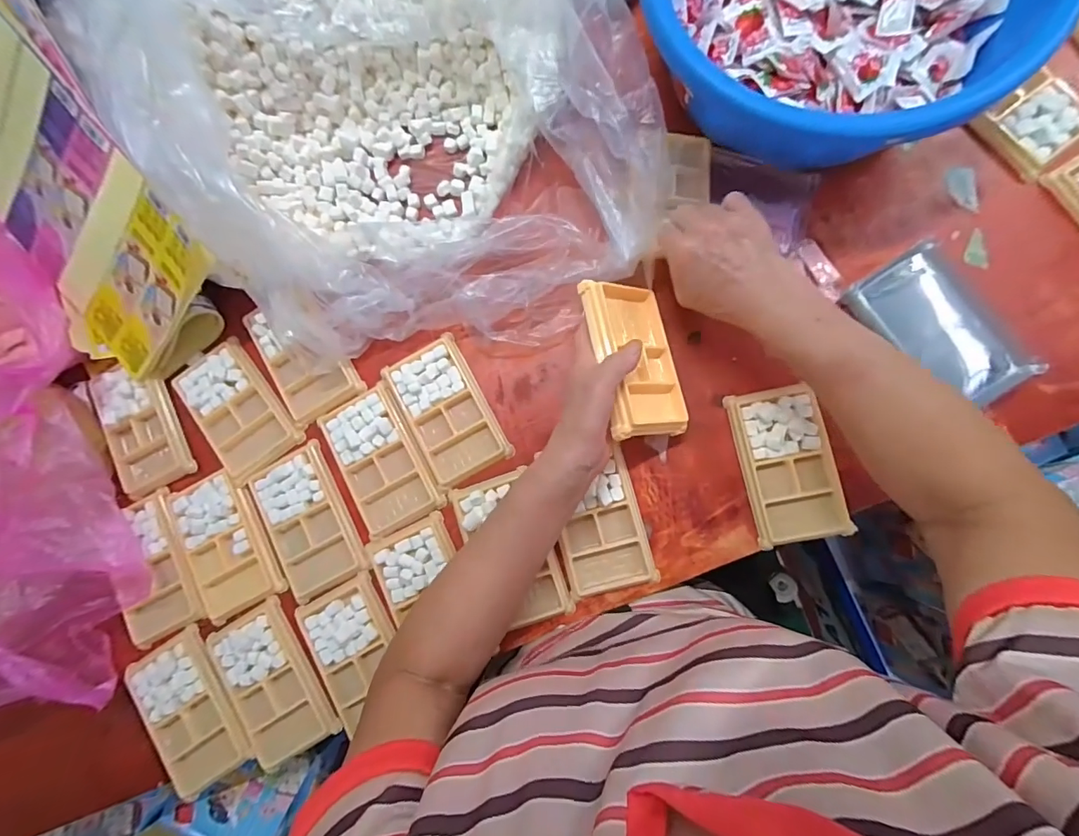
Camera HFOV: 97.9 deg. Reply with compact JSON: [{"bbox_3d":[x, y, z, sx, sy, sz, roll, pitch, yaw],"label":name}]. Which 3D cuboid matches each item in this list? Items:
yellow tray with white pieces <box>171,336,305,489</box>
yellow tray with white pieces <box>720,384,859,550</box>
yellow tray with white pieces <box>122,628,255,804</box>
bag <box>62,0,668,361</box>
[{"bbox_3d":[-0.306,-0.008,0.475,0.078,0.016,0.135,-40,82,0],"label":"yellow tray with white pieces"},{"bbox_3d":[0.224,0.041,0.421,0.079,0.015,0.136,-12,83,4],"label":"yellow tray with white pieces"},{"bbox_3d":[-0.333,0.278,0.448,0.084,0.017,0.137,-31,82,2],"label":"yellow tray with white pieces"},{"bbox_3d":[-0.159,-0.331,0.429,0.397,0.143,0.576,-28,82,2],"label":"bag"}]

